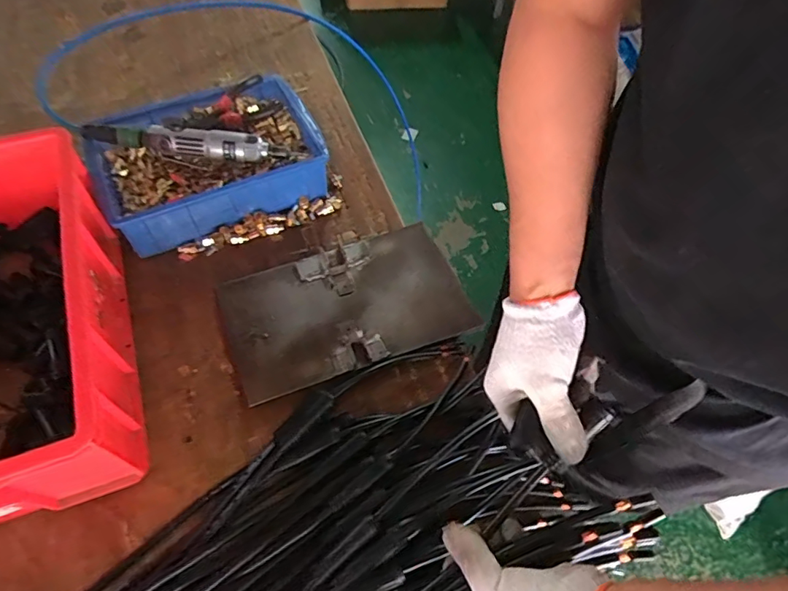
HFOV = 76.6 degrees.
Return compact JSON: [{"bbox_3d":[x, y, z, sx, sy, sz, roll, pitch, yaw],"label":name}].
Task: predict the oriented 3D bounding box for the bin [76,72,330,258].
[{"bbox_3d":[-0.255,-0.188,0.701,0.293,0.099,0.209,-24,63,-17],"label":"bin"}]

